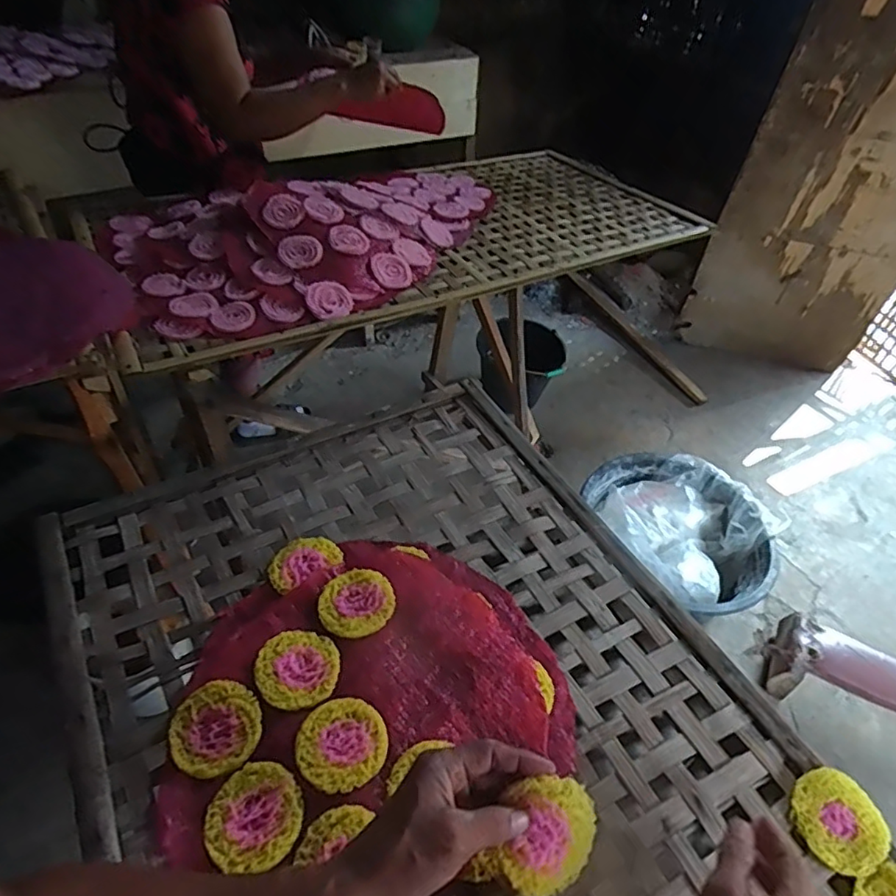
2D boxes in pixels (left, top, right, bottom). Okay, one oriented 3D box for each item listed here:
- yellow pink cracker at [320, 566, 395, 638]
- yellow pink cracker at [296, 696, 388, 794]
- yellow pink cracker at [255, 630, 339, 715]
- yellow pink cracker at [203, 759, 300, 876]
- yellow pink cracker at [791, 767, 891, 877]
[{"bbox_3d":[-0.099,0.168,0.631,0.078,0.012,0.078,2,48,-3],"label":"yellow pink cracker"},{"bbox_3d":[-0.096,0.267,0.527,0.077,0.007,0.077,2,48,-3],"label":"yellow pink cracker"},{"bbox_3d":[-0.148,0.218,0.576,0.076,0.005,0.082,2,48,-3],"label":"yellow pink cracker"},{"bbox_3d":[-0.164,0.306,0.492,0.077,0.009,0.072,2,48,-3],"label":"yellow pink cracker"},{"bbox_3d":[0.344,0.326,0.511,0.072,0.017,0.074,2,48,-3],"label":"yellow pink cracker"}]

